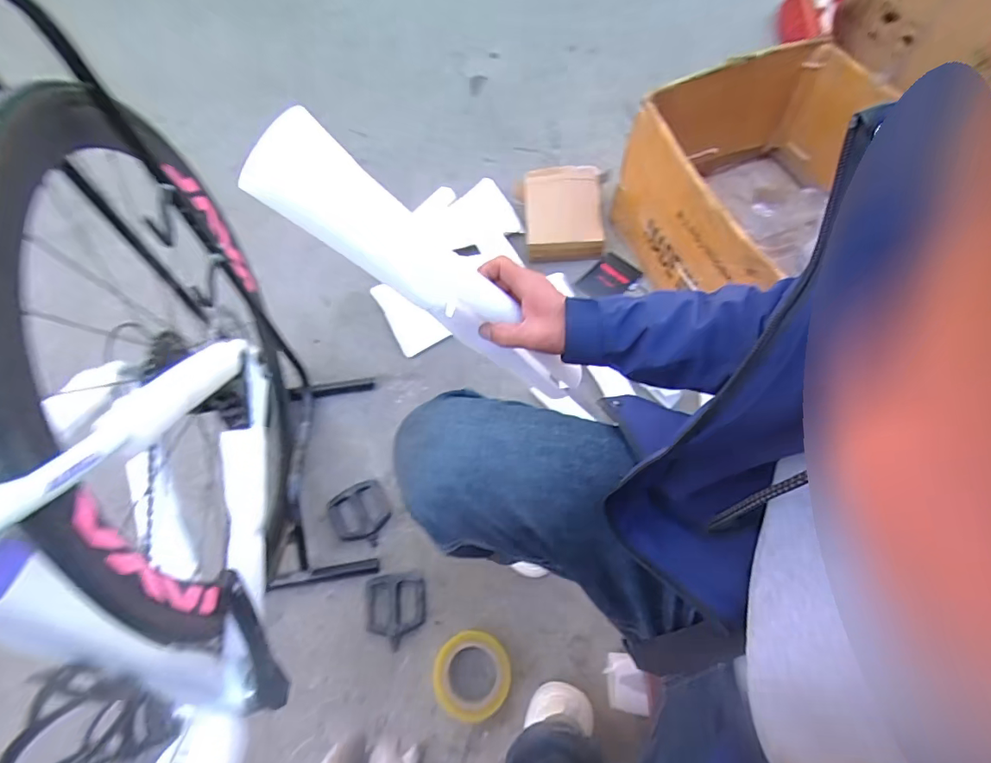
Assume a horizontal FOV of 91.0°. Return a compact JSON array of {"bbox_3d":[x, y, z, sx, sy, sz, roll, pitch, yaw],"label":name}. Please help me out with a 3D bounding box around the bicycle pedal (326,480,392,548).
[{"bbox_3d":[-0.248,0.248,0.900,0.107,0.017,0.114,-28,69,-10],"label":"bicycle pedal"}]

